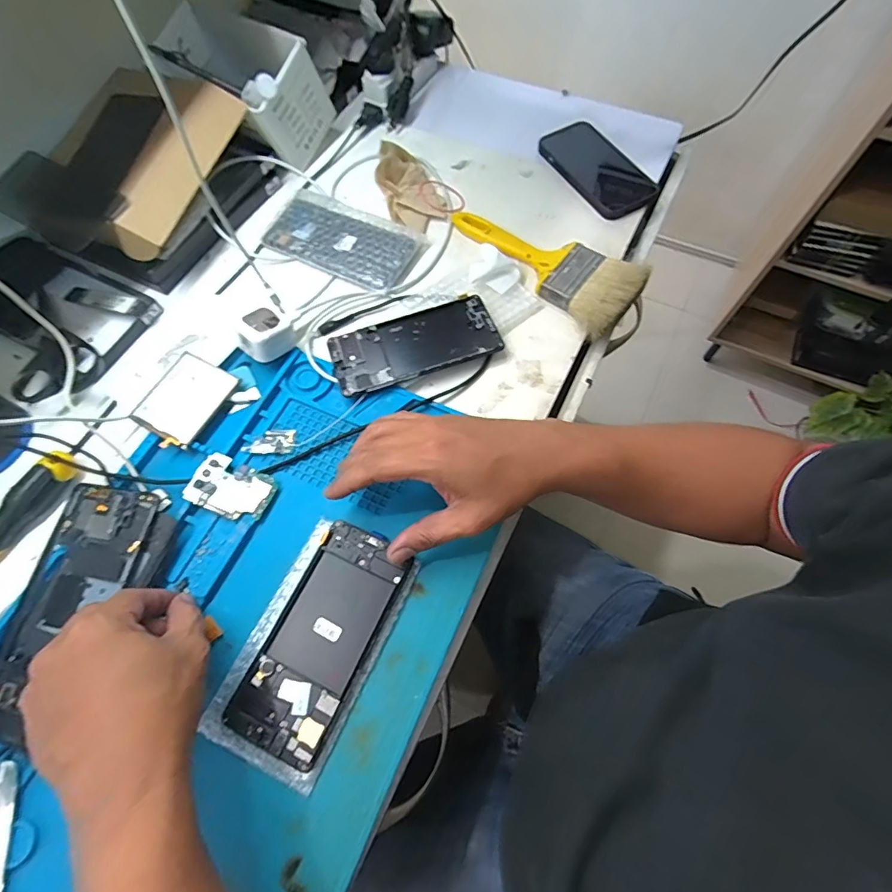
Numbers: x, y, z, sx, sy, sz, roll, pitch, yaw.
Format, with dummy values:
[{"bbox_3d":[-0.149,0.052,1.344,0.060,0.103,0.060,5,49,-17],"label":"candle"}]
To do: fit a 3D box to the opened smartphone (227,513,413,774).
[{"bbox_3d":[-0.091,0.139,0.354,0.071,0.006,0.158,21,68,11],"label":"opened smartphone"}]

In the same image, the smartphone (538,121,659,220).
[{"bbox_3d":[0.183,-0.331,0.564,0.082,0.012,0.150,-29,67,-12],"label":"smartphone"}]

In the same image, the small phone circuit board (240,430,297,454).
[{"bbox_3d":[-0.159,-0.004,0.429,0.044,0.004,0.024,-3,65,0],"label":"small phone circuit board"}]

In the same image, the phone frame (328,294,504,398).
[{"bbox_3d":[-0.030,-0.098,0.464,0.158,0.011,0.073,-18,66,-7],"label":"phone frame"}]

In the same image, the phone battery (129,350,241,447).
[{"bbox_3d":[-0.242,-0.045,0.439,0.064,0.006,0.080,28,68,5],"label":"phone battery"}]

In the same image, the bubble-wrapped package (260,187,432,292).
[{"bbox_3d":[-0.116,-0.233,0.529,0.172,0.010,0.092,27,68,13],"label":"bubble-wrapped package"}]

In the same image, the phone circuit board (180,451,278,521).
[{"bbox_3d":[-0.181,0.036,0.403,0.067,0.004,0.046,25,64,2],"label":"phone circuit board"}]

